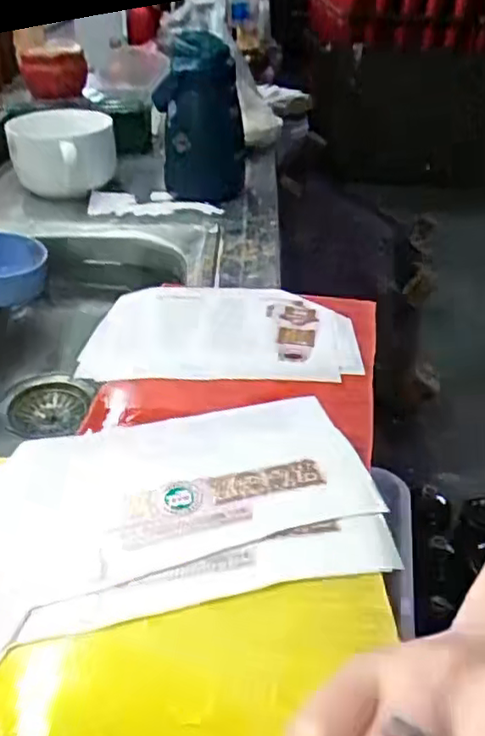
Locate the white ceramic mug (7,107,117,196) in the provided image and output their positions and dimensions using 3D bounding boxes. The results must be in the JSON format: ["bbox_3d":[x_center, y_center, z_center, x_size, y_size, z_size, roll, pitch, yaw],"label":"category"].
[{"bbox_3d":[-0.241,-0.301,0.909,0.124,0.091,0.118,19,38,25],"label":"white ceramic mug"}]

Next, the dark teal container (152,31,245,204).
[{"bbox_3d":[-0.056,-0.331,0.870,0.118,0.187,0.090,3,34,3],"label":"dark teal container"}]

